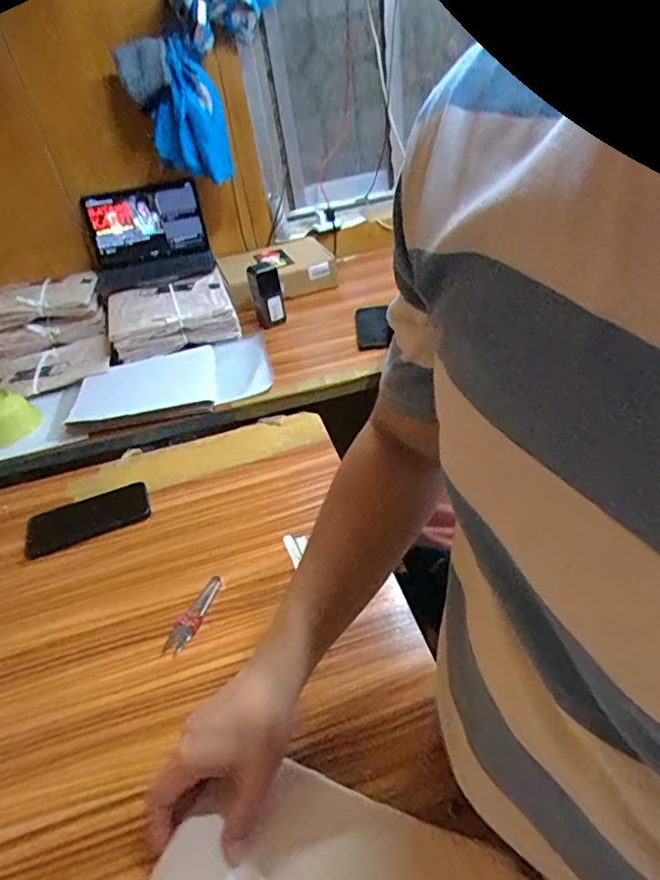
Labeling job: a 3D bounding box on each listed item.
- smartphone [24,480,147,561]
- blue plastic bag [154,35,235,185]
[{"bbox_3d":[-0.340,0.109,0.762,0.165,0.015,0.082,-16,46,-17],"label":"smartphone"},{"bbox_3d":[-0.308,-0.697,1.163,0.132,0.248,0.105,2,38,12],"label":"blue plastic bag"}]

